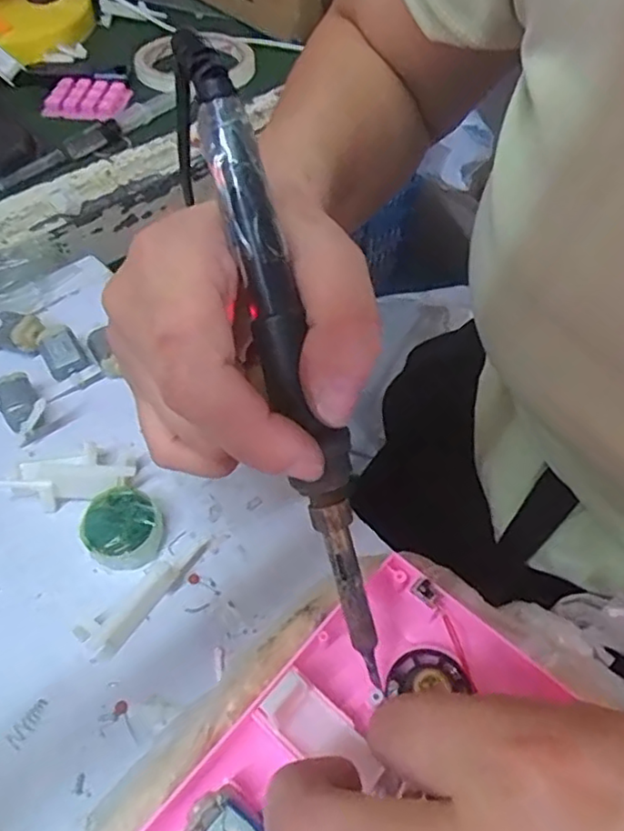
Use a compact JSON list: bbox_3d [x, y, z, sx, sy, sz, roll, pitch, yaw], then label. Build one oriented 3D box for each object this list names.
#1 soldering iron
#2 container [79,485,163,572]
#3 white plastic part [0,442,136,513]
[{"bbox_3d":[-0.005,-0.013,0.183,0.014,0.016,0.187,-18,99,-14],"label":"soldering iron"},{"bbox_3d":[-0.083,0.049,0.275,0.031,0.017,0.033,0,54,-1],"label":"container"},{"bbox_3d":[-0.117,0.026,0.289,0.071,0.017,0.027,2,54,0],"label":"white plastic part"}]

